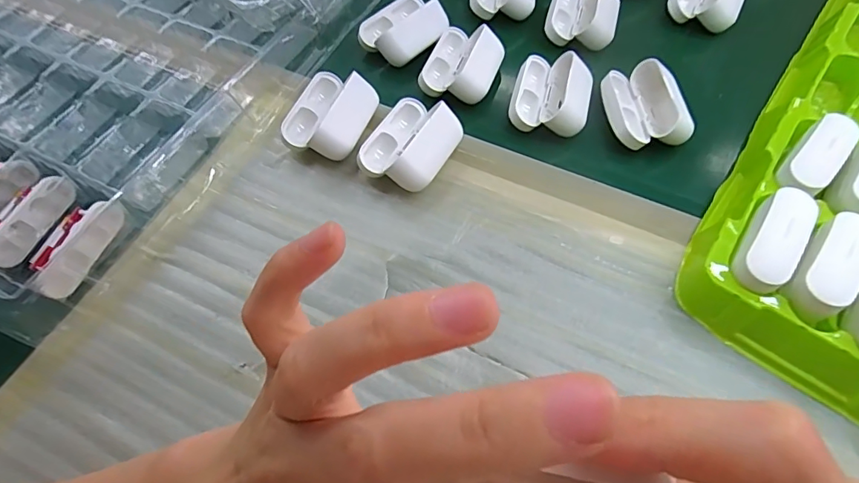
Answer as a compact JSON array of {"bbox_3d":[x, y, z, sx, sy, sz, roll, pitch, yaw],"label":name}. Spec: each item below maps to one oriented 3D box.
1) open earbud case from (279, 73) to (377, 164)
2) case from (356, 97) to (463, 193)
[{"bbox_3d":[-0.068,-0.086,0.332,0.050,0.029,0.065,19,63,12],"label":"open earbud case"},{"bbox_3d":[-0.012,-0.065,0.316,0.052,0.030,0.064,28,66,16],"label":"case"}]

